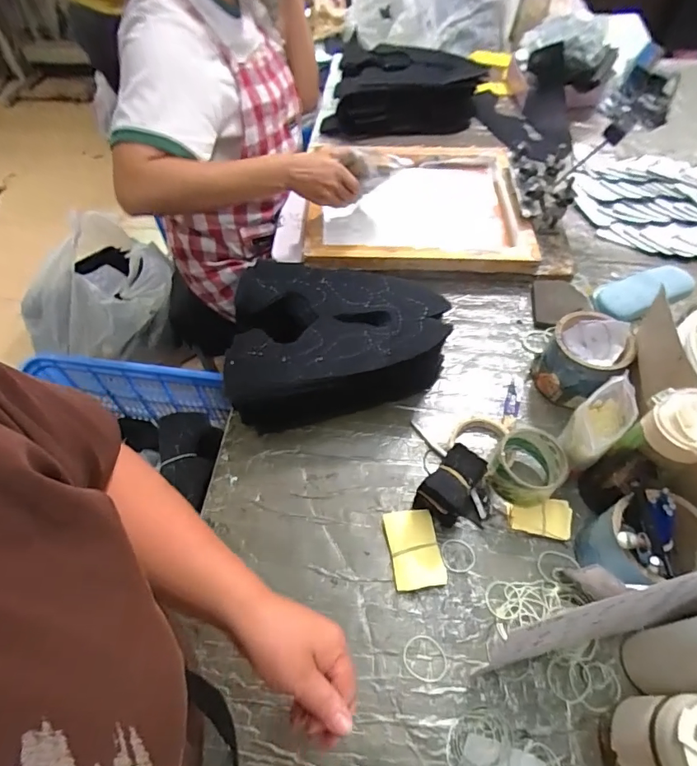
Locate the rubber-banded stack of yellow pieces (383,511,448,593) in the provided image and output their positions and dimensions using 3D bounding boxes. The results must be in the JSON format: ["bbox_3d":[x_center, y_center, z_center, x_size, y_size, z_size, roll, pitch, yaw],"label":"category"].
[{"bbox_3d":[0.084,0.213,0.592,0.063,0.019,0.094,-8,56,-4],"label":"rubber-banded stack of yellow pieces"}]

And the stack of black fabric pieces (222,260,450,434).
[{"bbox_3d":[-0.023,-0.070,0.716,0.318,0.130,0.225,-10,56,-5],"label":"stack of black fabric pieces"}]

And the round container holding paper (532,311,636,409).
[{"bbox_3d":[0.348,-0.037,0.693,0.104,0.096,0.118,29,61,19],"label":"round container holding paper"}]

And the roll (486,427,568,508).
[{"bbox_3d":[0.234,0.116,0.617,0.084,0.068,0.088,-1,56,1],"label":"roll"}]

